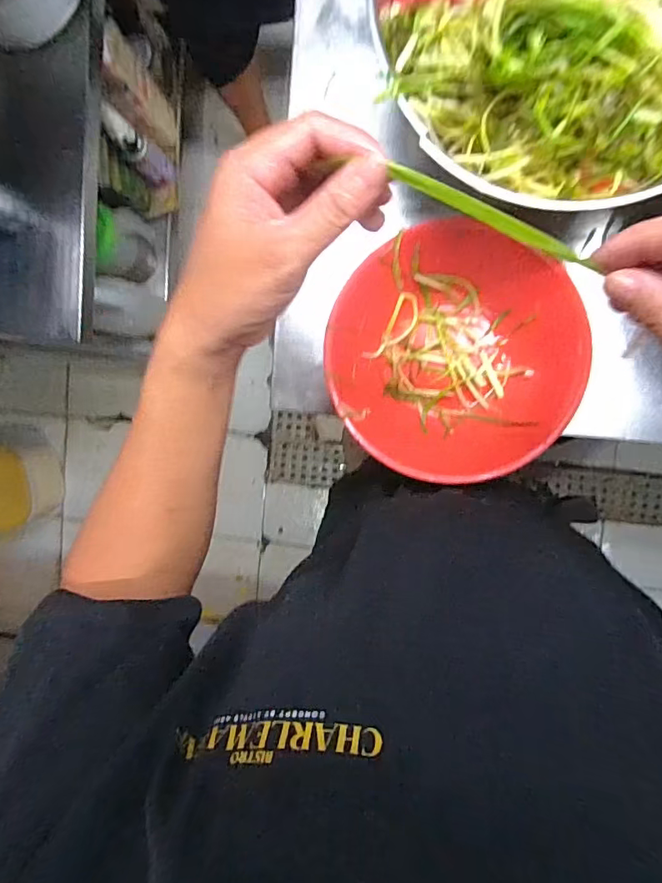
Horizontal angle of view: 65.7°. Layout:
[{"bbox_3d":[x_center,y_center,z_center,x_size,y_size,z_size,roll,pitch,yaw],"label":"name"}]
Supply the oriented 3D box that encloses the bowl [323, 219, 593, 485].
[{"bbox_3d":[0.110,-0.080,0.463,0.213,0.070,0.216,1,95,7],"label":"bowl"}]

